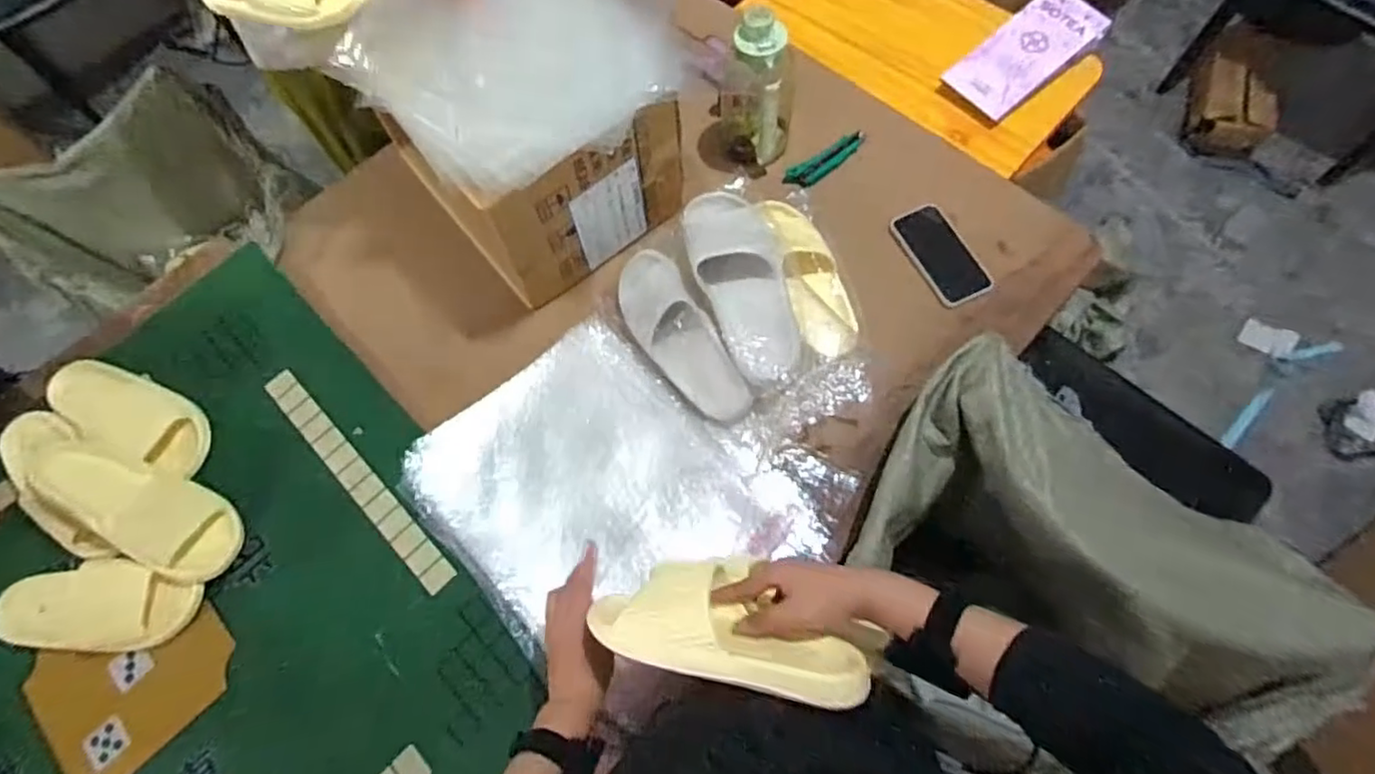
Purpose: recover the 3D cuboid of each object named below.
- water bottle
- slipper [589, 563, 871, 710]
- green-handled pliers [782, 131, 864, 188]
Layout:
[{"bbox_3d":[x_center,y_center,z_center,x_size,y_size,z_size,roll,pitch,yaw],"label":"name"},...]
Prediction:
[{"bbox_3d":[0.102,-0.433,0.932,0.106,0.203,0.118,1,67,2],"label":"water bottle"},{"bbox_3d":[0.033,0.204,0.534,0.228,0.077,0.086,12,67,18],"label":"slipper"},{"bbox_3d":[0.218,-0.355,0.992,0.142,0.022,0.035,-31,69,-11],"label":"green-handled pliers"}]

